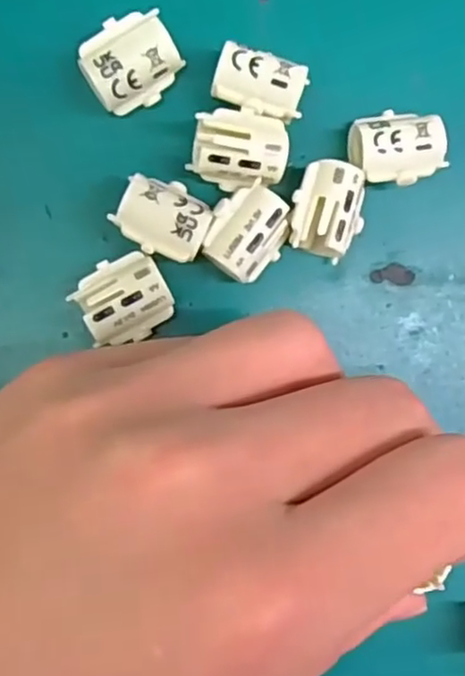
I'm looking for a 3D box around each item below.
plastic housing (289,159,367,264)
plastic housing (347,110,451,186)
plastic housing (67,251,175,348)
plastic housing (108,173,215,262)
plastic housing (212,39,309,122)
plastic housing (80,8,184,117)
[{"bbox_3d":[0.023,-0.032,0.172,0.017,0.014,0.024,4,92,-6],"label":"plastic housing"},{"bbox_3d":[0.041,-0.048,0.174,0.024,0.014,0.017,-12,94,-5],"label":"plastic housing"},{"bbox_3d":[-0.027,-0.009,0.168,0.021,0.015,0.019,-27,95,-4],"label":"plastic housing"},{"bbox_3d":[-0.017,-0.030,0.168,0.021,0.014,0.018,24,90,-6],"label":"plastic housing"},{"bbox_3d":[0.006,-0.062,0.169,0.022,0.014,0.014,16,91,-6],"label":"plastic housing"},{"bbox_3d":[-0.025,-0.067,0.166,0.022,0.015,0.018,-27,95,-4],"label":"plastic housing"}]

